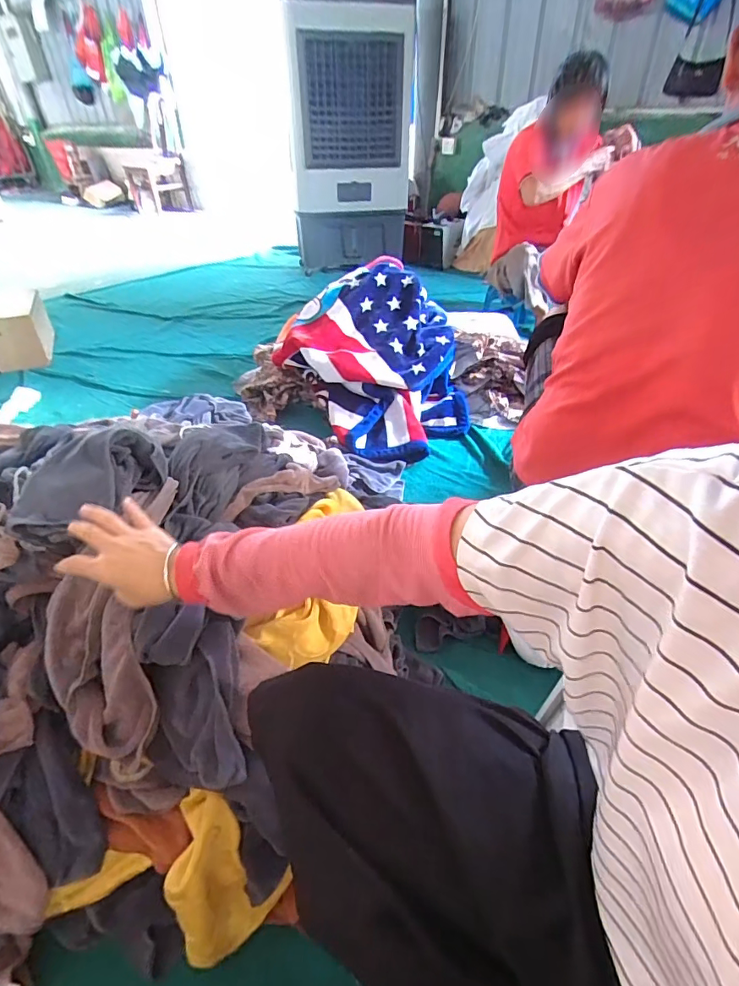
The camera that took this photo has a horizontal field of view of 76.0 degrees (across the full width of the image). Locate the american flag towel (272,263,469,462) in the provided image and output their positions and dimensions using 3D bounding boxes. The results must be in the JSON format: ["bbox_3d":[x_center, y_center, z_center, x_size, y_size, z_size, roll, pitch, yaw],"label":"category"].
[{"bbox_3d":[0.059,-0.412,1.431,0.539,0.139,0.648,-29,78,-16],"label":"american flag towel"}]

